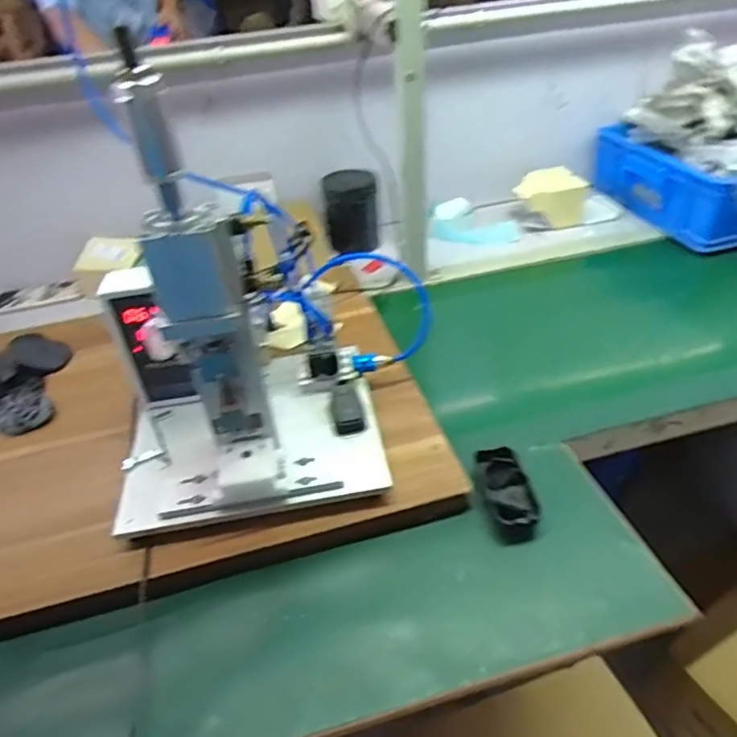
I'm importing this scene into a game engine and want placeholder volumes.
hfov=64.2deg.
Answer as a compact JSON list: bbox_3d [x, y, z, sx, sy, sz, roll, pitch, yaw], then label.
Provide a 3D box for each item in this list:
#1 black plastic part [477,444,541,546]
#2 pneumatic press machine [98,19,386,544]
[{"bbox_3d":[0.157,0.141,0.672,0.059,0.029,0.116,-10,39,-6],"label":"black plastic part"},{"bbox_3d":[-0.169,-0.086,0.658,0.291,0.365,0.349,-10,38,-5],"label":"pneumatic press machine"}]

